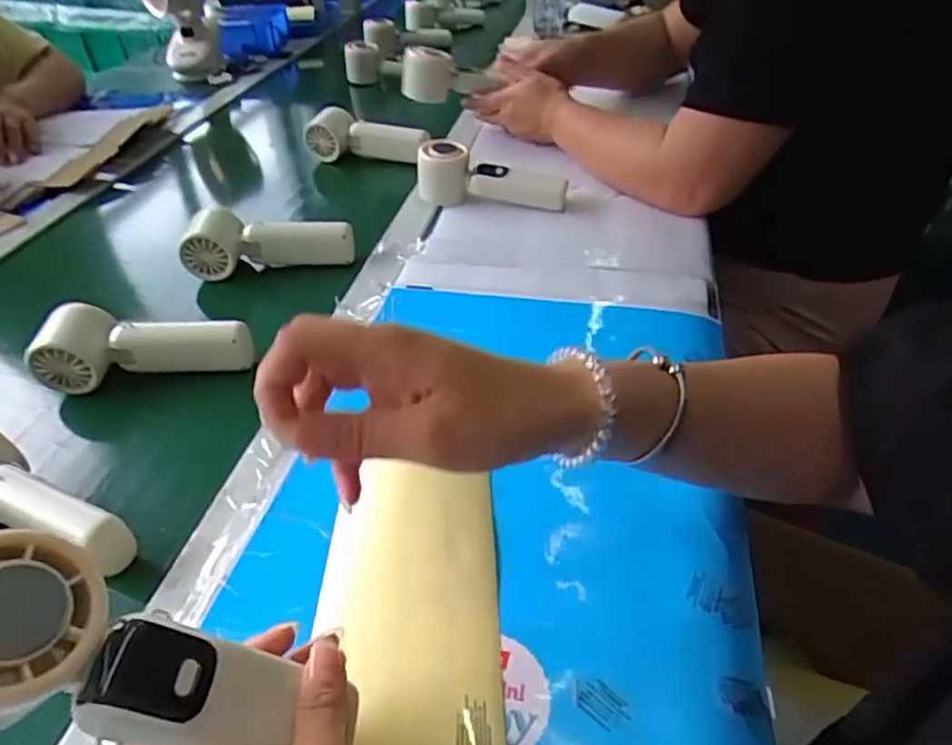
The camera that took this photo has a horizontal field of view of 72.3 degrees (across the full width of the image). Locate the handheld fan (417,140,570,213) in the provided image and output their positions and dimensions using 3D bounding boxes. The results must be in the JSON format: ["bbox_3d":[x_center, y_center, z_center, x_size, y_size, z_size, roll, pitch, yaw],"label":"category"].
[{"bbox_3d":[0.018,-0.215,0.708,0.160,0.060,0.045,2,41,8],"label":"handheld fan"}]

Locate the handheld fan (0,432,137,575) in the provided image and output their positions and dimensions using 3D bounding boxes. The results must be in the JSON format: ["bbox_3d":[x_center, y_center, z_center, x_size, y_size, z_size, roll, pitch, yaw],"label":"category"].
[{"bbox_3d":[-0.282,0.081,0.395,0.142,0.050,0.056,19,46,26],"label":"handheld fan"}]

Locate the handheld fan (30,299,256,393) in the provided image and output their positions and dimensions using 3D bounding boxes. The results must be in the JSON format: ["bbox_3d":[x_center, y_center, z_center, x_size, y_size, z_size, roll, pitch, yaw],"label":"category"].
[{"bbox_3d":[-0.266,-0.027,0.524,0.167,0.055,0.049,-8,41,-4],"label":"handheld fan"}]

